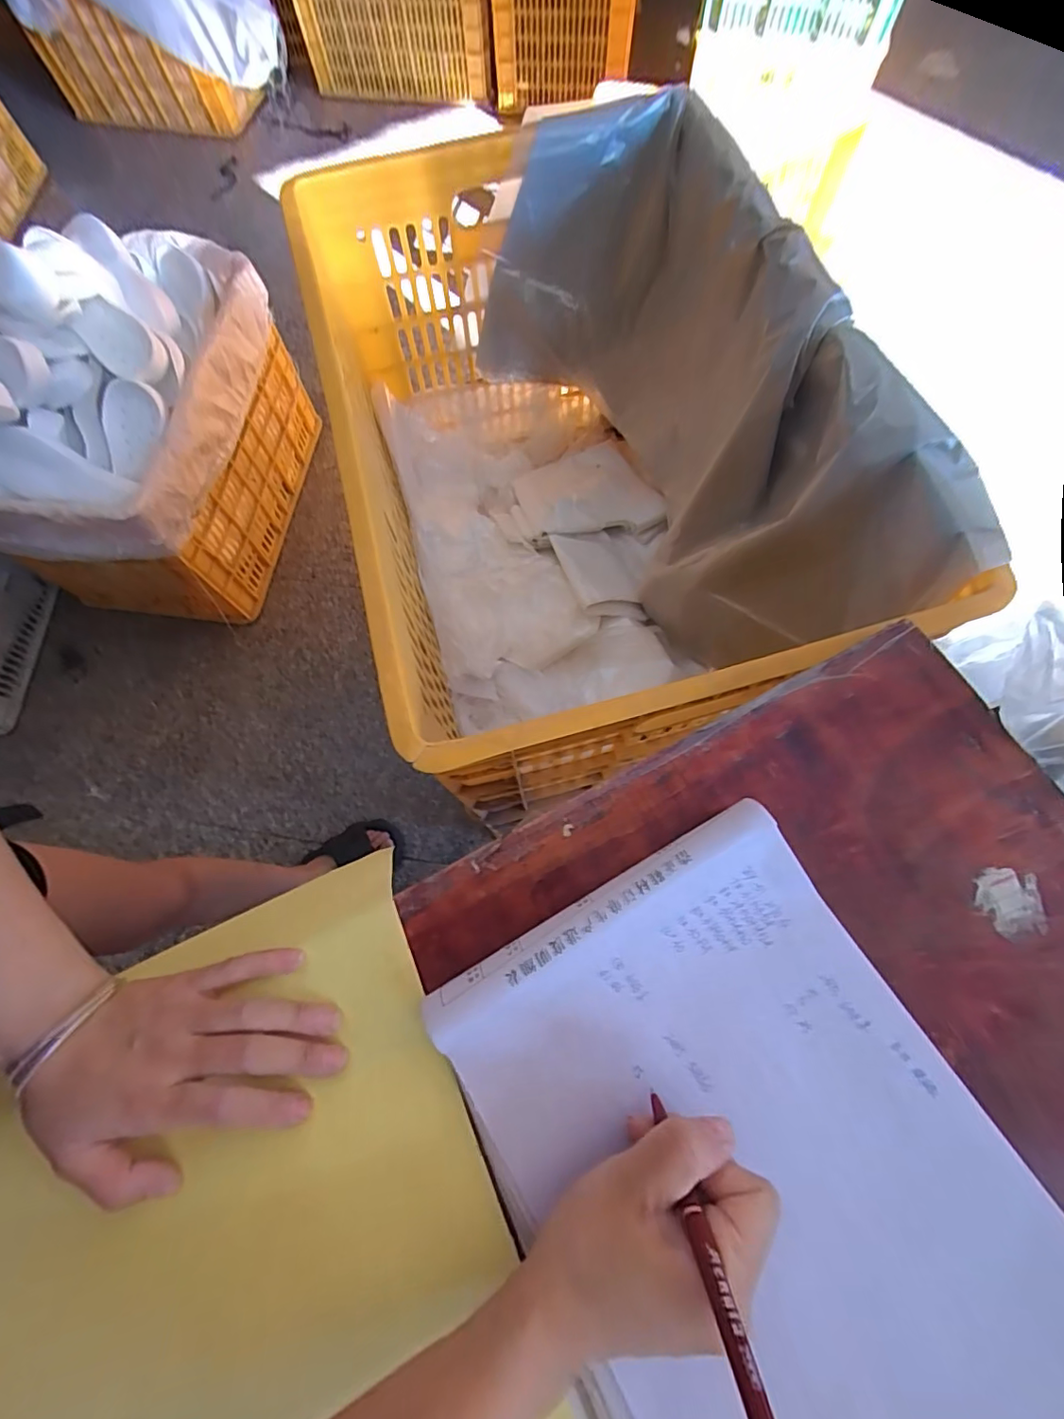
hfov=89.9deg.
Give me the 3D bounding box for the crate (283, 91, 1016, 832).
[{"bbox_3d":[0.052,-0.265,0.647,0.467,0.386,0.700,-17,72,-4],"label":"crate"}]

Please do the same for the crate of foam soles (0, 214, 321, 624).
[{"bbox_3d":[-0.827,-0.580,1.117,0.456,0.603,0.637,9,72,5],"label":"crate of foam soles"}]

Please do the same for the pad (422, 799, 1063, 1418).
[{"bbox_3d":[0.111,0.228,0.249,0.215,0.031,0.306,-29,72,-8],"label":"pad"}]

